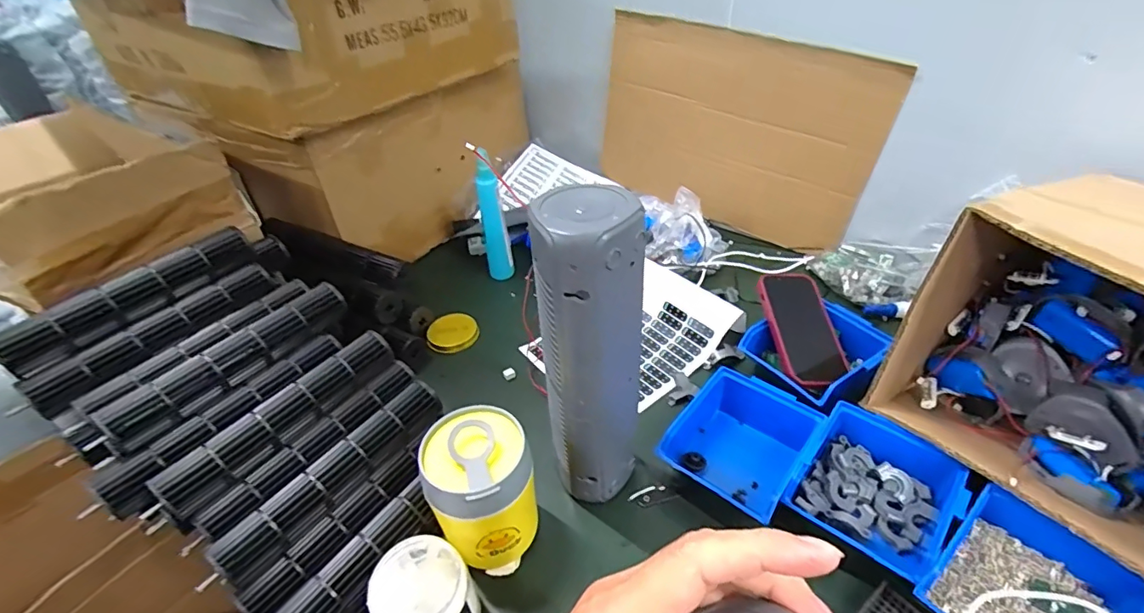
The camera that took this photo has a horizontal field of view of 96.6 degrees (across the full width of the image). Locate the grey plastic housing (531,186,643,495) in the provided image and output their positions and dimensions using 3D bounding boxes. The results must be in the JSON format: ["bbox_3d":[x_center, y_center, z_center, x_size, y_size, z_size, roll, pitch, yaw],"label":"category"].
[{"bbox_3d":[0.019,0.051,0.437,0.079,0.293,0.075,-1,39,4],"label":"grey plastic housing"}]

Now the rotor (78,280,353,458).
[{"bbox_3d":[-0.340,0.050,0.510,0.038,0.035,0.233,23,46,29],"label":"rotor"}]

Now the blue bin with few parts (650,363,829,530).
[{"bbox_3d":[0.172,0.141,0.523,0.119,0.070,0.137,24,47,31],"label":"blue bin with few parts"}]

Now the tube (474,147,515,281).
[{"bbox_3d":[-0.122,-0.130,0.787,0.039,0.195,0.048,-12,39,-10],"label":"tube"}]

